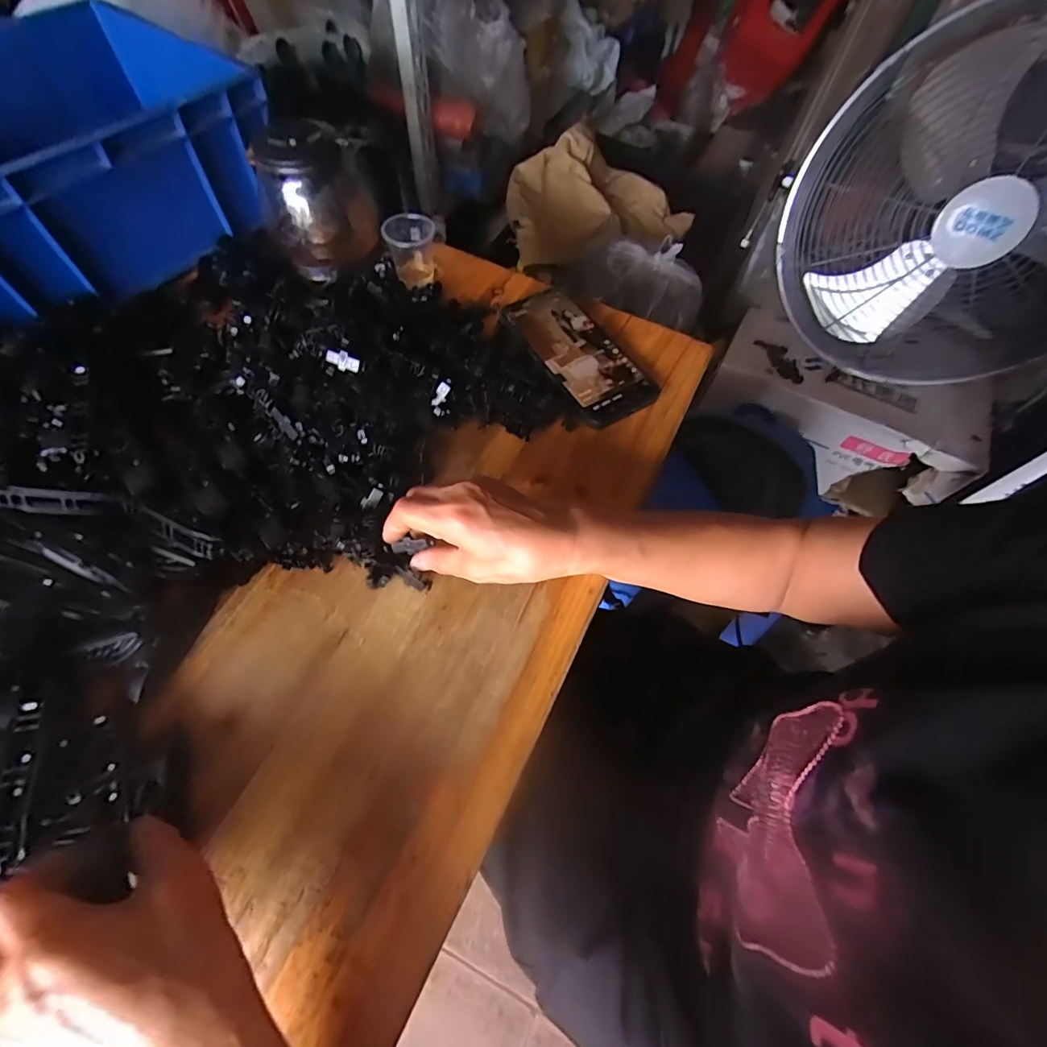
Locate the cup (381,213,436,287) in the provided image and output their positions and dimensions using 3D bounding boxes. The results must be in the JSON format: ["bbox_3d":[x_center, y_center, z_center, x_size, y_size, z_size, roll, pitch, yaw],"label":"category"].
[{"bbox_3d":[-0.114,-0.282,0.481,0.051,0.041,0.061,-8,62,-7],"label":"cup"}]

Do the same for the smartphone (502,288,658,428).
[{"bbox_3d":[0.049,-0.163,0.440,0.077,0.012,0.165,-30,67,-17],"label":"smartphone"}]

